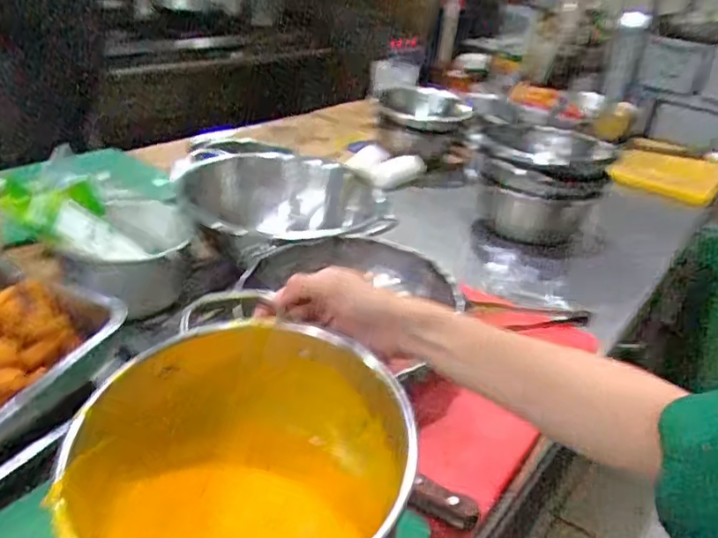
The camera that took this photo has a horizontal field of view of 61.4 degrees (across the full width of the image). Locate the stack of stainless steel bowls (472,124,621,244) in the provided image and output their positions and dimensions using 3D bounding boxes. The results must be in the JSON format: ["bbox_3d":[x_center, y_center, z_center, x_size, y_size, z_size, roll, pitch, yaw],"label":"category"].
[{"bbox_3d":[0.355,-0.170,1.227,0.261,0.193,0.261,19,31,20],"label":"stack of stainless steel bowls"}]

